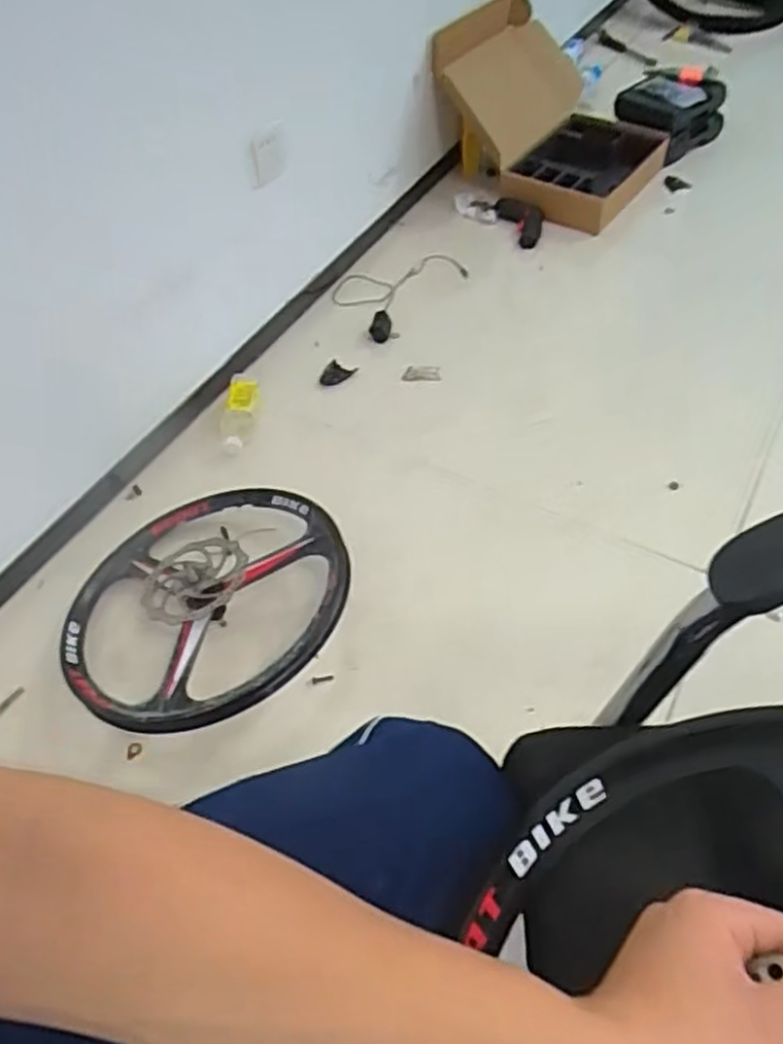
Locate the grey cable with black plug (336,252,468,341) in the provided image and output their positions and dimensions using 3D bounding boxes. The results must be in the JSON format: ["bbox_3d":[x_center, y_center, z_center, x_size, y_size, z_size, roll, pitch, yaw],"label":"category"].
[{"bbox_3d":[0.011,-0.503,1.669,0.198,0.045,0.318,31,60,27],"label":"grey cable with black plug"}]

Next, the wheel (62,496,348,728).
[{"bbox_3d":[-0.259,0.114,1.082,0.406,0.092,0.389,-1,52,2],"label":"wheel"}]

